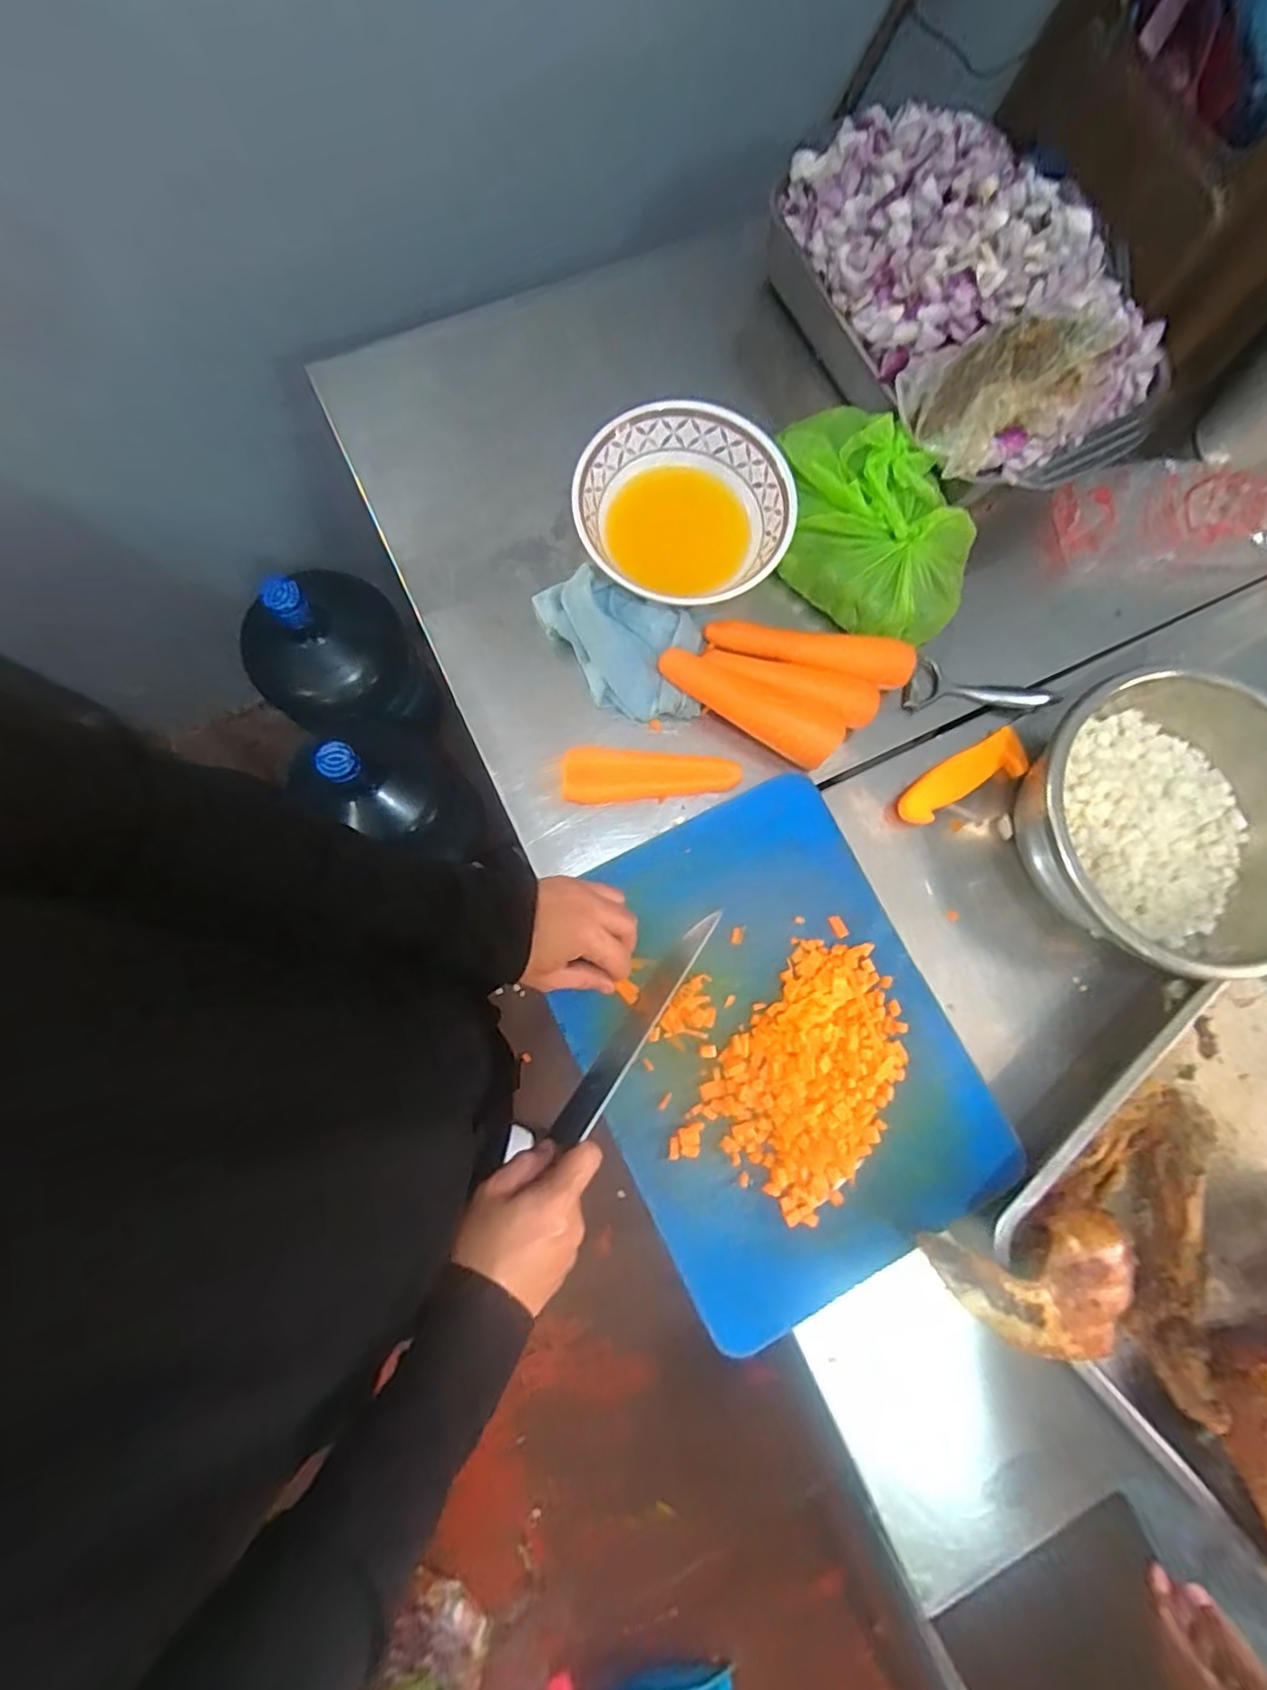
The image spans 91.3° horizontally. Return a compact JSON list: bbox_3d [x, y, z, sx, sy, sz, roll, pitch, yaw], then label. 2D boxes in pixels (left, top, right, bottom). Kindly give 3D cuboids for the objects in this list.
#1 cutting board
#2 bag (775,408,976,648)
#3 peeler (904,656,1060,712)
[{"bbox_3d":[0.113,0.167,0.523,0.293,0.025,0.385,-27,81,-5],"label":"cutting board"},{"bbox_3d":[0.216,-0.295,0.575,0.227,0.085,0.132,42,82,6],"label":"bag"},{"bbox_3d":[0.332,-0.156,0.600,0.143,0.014,0.049,-1,80,0],"label":"peeler"}]

